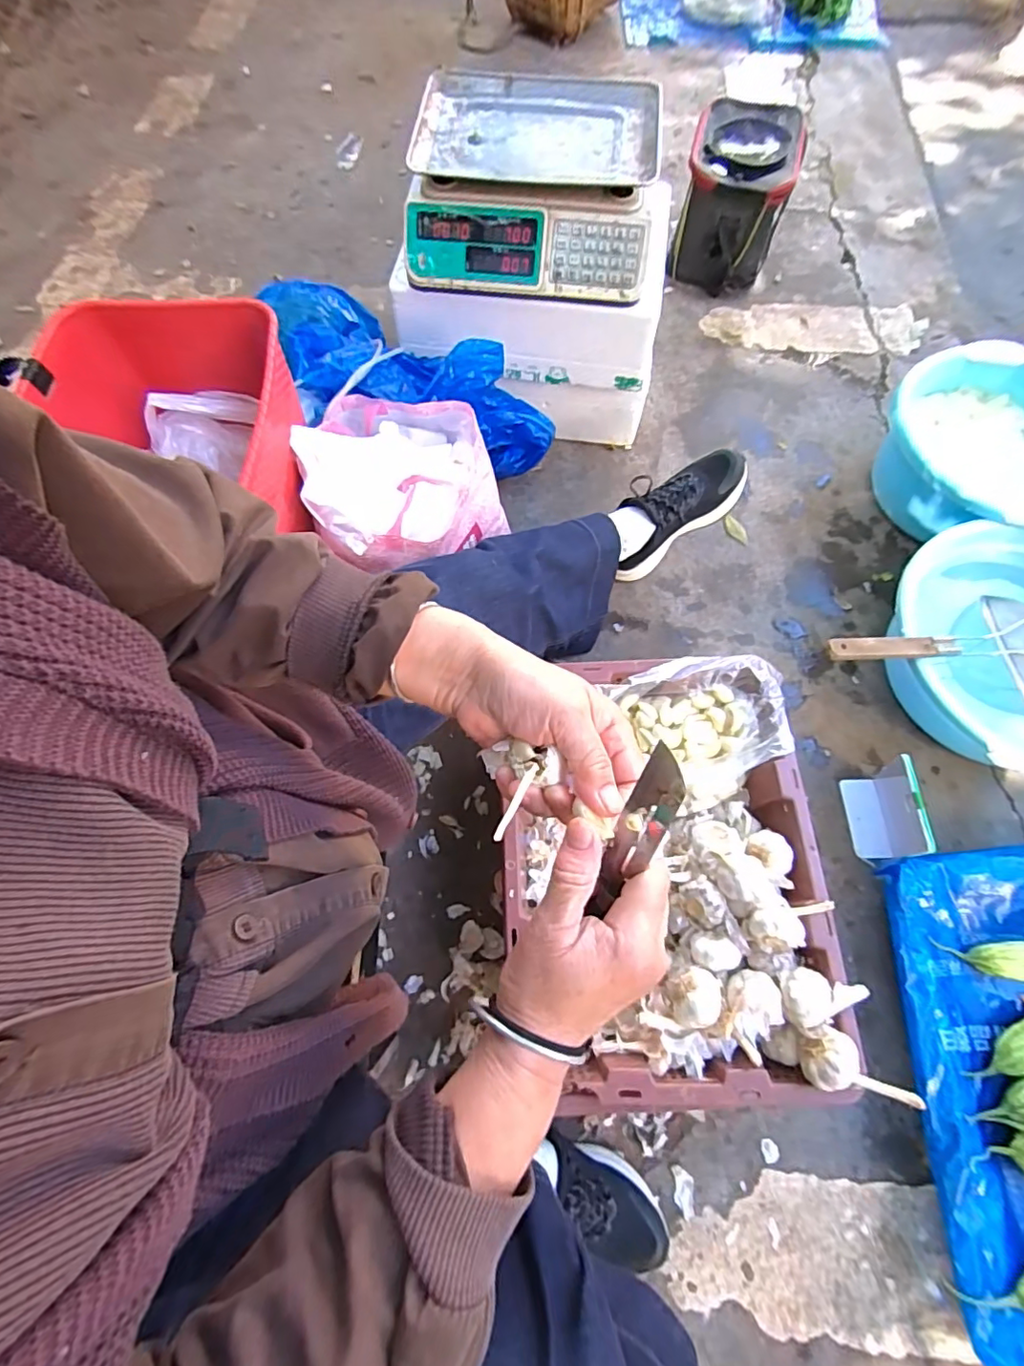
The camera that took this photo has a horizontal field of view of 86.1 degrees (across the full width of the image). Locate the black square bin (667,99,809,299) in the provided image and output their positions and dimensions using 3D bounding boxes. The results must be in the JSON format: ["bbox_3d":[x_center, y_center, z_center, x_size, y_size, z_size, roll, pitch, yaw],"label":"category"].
[{"bbox_3d":[0.457,-0.998,1.133,0.207,0.196,0.270,19,70,8],"label":"black square bin"}]

